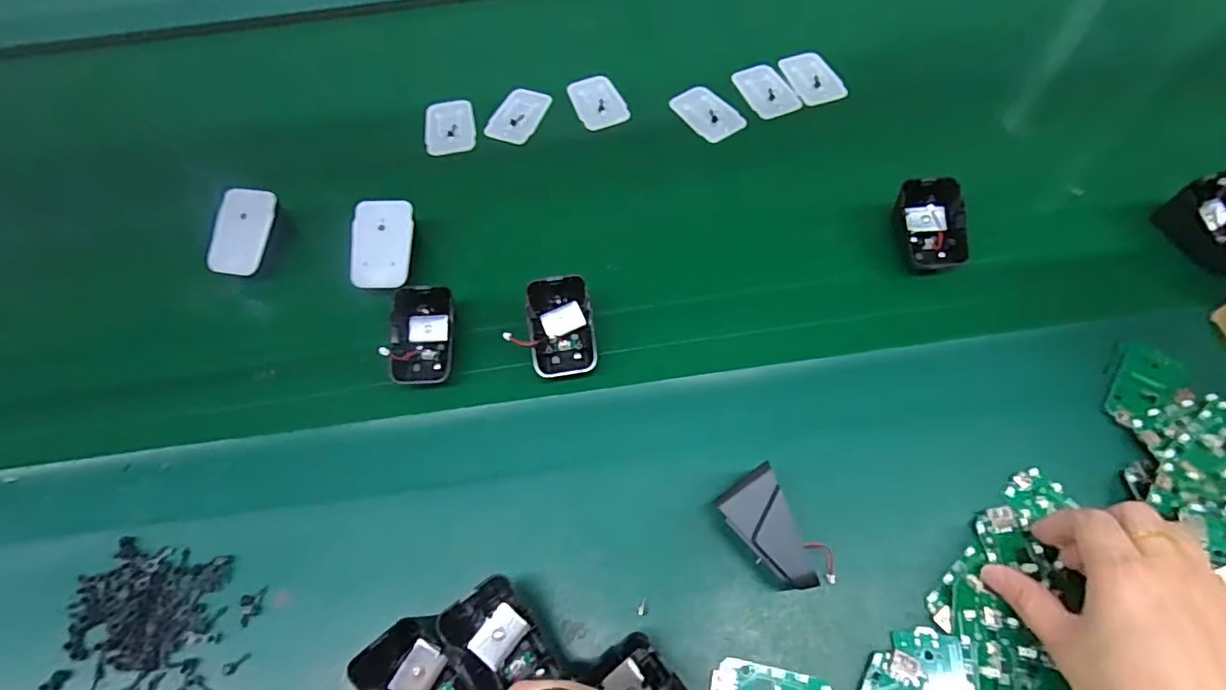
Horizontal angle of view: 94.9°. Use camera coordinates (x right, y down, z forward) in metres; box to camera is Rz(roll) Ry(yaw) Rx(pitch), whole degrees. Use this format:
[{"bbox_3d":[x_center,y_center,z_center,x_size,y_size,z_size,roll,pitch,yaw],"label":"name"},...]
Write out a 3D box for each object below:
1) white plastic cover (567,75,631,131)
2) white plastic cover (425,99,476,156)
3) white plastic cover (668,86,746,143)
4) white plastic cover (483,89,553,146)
[{"bbox_3d":[-0.015,-0.235,0.543,0.046,0.005,0.068,-19,66,-6],"label":"white plastic cover"},{"bbox_3d":[-0.155,-0.209,0.537,0.046,0.007,0.070,-9,62,-2],"label":"white plastic cover"},{"bbox_3d":[0.088,-0.217,0.529,0.045,0.005,0.070,-31,65,-13],"label":"white plastic cover"},{"bbox_3d":[-0.089,-0.220,0.538,0.044,0.004,0.069,21,68,6],"label":"white plastic cover"}]

